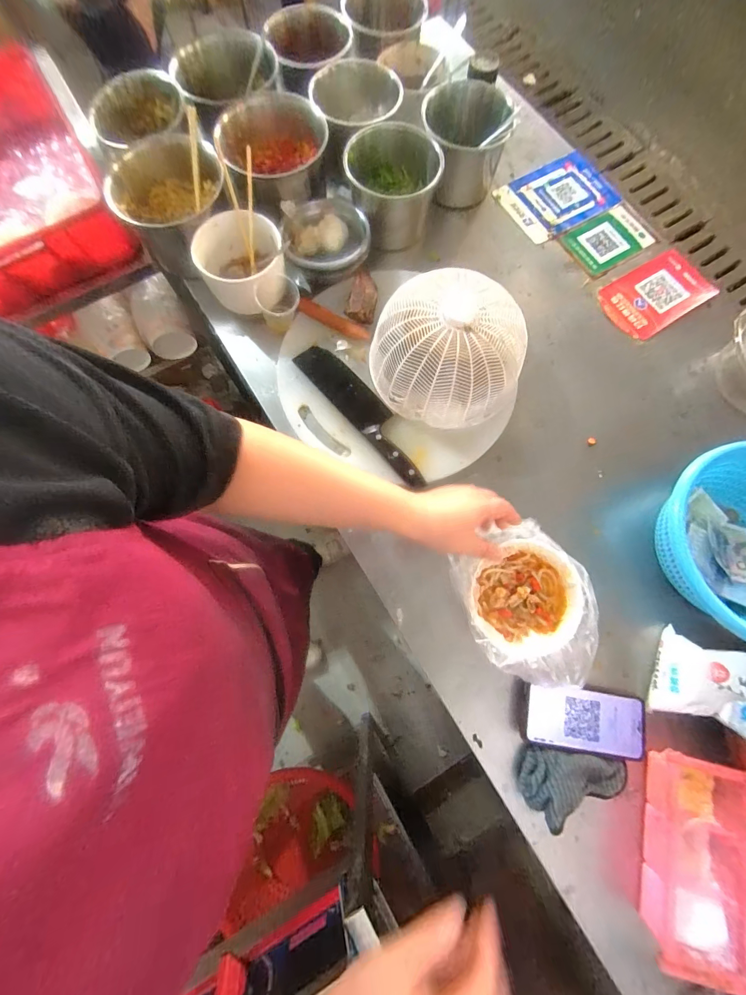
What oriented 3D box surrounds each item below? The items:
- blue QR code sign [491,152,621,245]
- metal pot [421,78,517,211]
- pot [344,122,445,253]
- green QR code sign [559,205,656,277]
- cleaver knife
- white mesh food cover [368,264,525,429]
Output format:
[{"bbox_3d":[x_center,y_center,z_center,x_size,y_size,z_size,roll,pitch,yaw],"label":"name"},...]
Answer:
[{"bbox_3d":[0.353,-0.574,0.721,0.200,0.010,0.148,-30,81,-5],"label":"blue QR code sign"},{"bbox_3d":[0.165,-0.614,0.666,0.131,0.115,0.150,-6,76,-1],"label":"metal pot"},{"bbox_3d":[0.035,-0.528,0.646,0.143,0.132,0.142,0,76,1],"label":"pot"},{"bbox_3d":[0.436,-0.476,0.699,0.152,0.008,0.104,-28,77,-6],"label":"green QR code sign"},{"bbox_3d":[-0.012,-0.136,0.585,0.062,0.023,0.291,-39,79,-8],"label":"cleaver knife"},{"bbox_3d":[0.110,-0.221,0.554,0.224,0.090,0.209,8,76,3],"label":"white mesh food cover"}]

